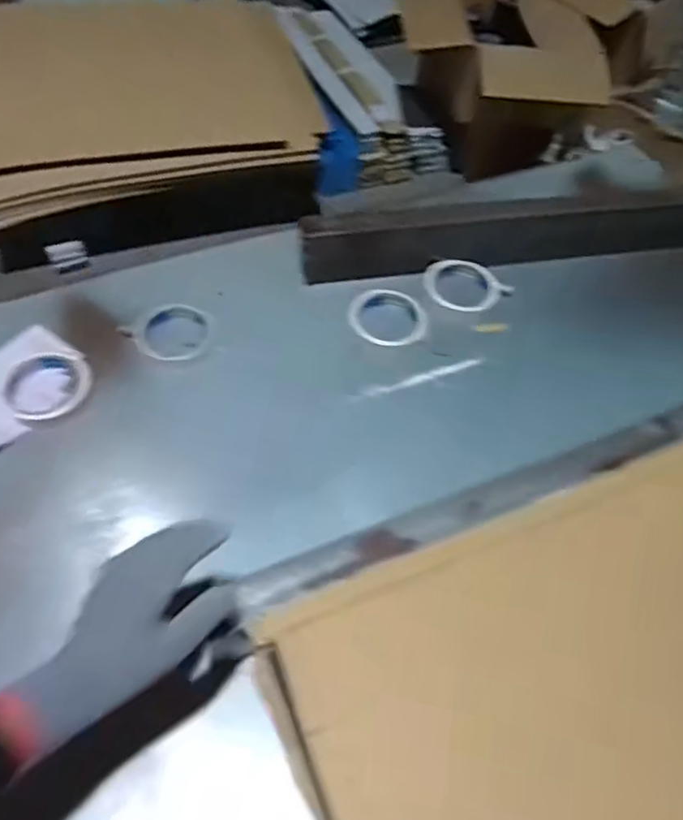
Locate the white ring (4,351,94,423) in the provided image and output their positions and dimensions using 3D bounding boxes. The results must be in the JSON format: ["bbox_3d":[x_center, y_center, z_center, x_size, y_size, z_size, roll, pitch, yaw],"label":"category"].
[{"bbox_3d":[-0.329,-0.034,0.721,0.088,0.020,0.091,2,54,-3],"label":"white ring"}]

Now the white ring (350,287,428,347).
[{"bbox_3d":[0.059,-0.115,0.811,0.099,0.013,0.084,17,54,7],"label":"white ring"}]

